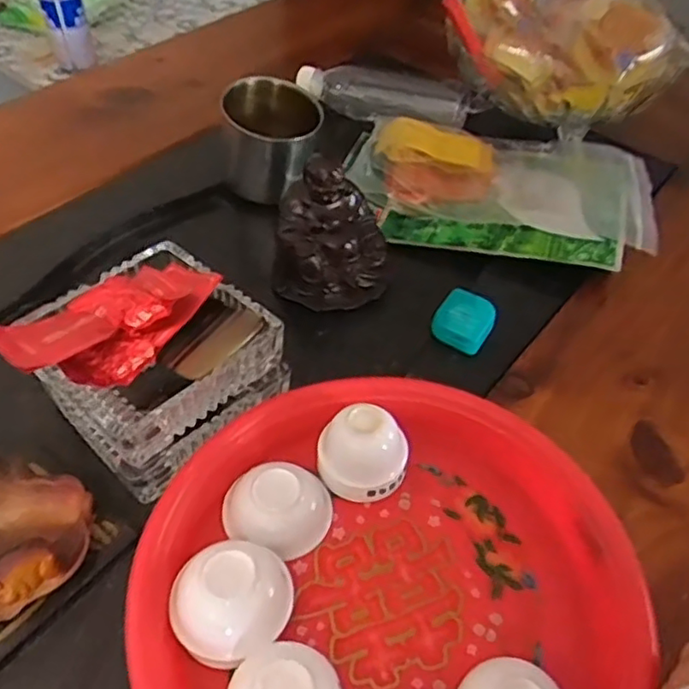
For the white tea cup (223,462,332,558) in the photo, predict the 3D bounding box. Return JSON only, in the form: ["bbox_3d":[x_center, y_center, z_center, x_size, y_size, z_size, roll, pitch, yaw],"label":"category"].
[{"bbox_3d":[-0.037,0.090,0.374,0.055,0.028,0.053,2,48,-2],"label":"white tea cup"}]

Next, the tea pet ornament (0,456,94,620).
[{"bbox_3d":[-0.174,0.098,0.350,0.075,0.048,0.068,-32,56,-27],"label":"tea pet ornament"}]

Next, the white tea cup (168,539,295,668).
[{"bbox_3d":[-0.054,0.130,0.328,0.062,0.038,0.058,1,48,-1],"label":"white tea cup"}]

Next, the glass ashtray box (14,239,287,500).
[{"bbox_3d":[-0.120,0.009,0.415,0.134,0.058,0.126,33,55,25],"label":"glass ashtray box"}]

